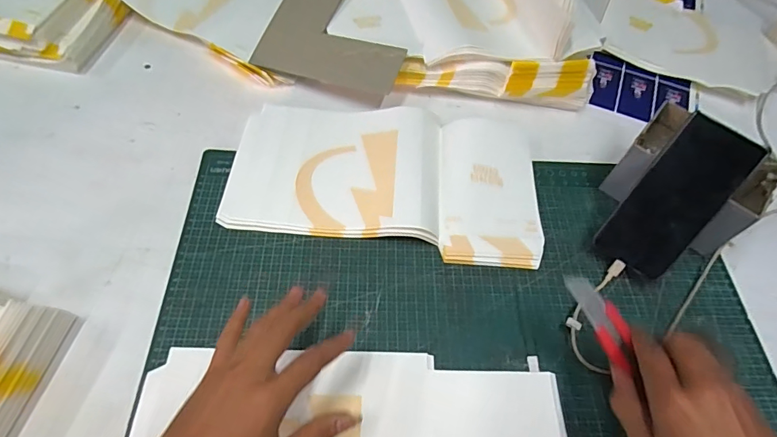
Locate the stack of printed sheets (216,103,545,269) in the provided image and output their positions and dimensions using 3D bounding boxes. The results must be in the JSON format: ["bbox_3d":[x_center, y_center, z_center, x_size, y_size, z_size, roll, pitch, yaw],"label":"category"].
[{"bbox_3d":[-0.003,-0.055,0.512,0.345,0.024,0.200,6,58,-1],"label":"stack of printed sheets"}]

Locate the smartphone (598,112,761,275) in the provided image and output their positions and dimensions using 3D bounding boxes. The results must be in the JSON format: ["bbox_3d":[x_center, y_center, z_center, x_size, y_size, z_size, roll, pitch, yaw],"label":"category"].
[{"bbox_3d":[0.293,-0.020,0.449,0.078,0.014,0.165,37,102,27],"label":"smartphone"}]

